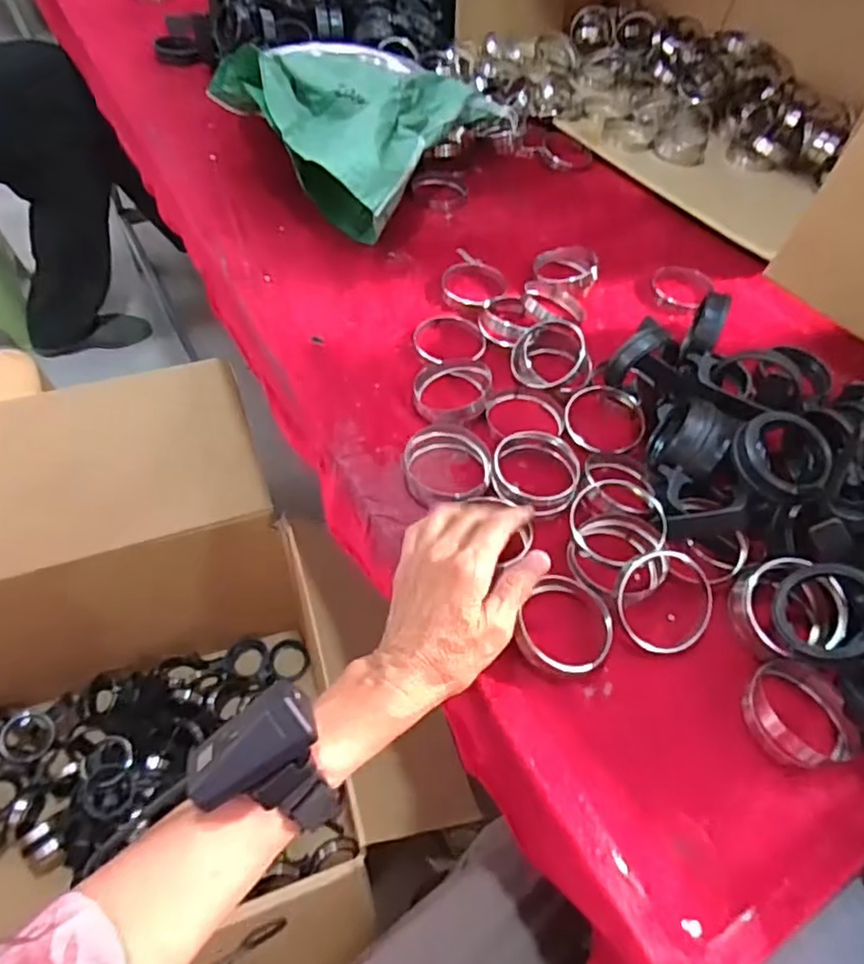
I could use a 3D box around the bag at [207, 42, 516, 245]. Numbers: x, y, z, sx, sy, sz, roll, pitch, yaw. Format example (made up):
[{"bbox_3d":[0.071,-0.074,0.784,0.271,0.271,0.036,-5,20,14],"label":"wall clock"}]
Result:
[{"bbox_3d":[-0.089,-0.439,0.787,0.256,0.115,0.291,28,58,16],"label":"bag"}]

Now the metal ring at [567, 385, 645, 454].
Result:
[{"bbox_3d":[0.156,-0.058,0.584,0.070,0.018,0.077,5,54,-1],"label":"metal ring"}]

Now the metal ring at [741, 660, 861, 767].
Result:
[{"bbox_3d":[0.247,0.154,0.436,0.071,0.027,0.068,2,54,-3],"label":"metal ring"}]

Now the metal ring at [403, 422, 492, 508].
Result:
[{"bbox_3d":[0.013,-0.016,0.540,0.071,0.026,0.061,-5,54,-8],"label":"metal ring"}]

